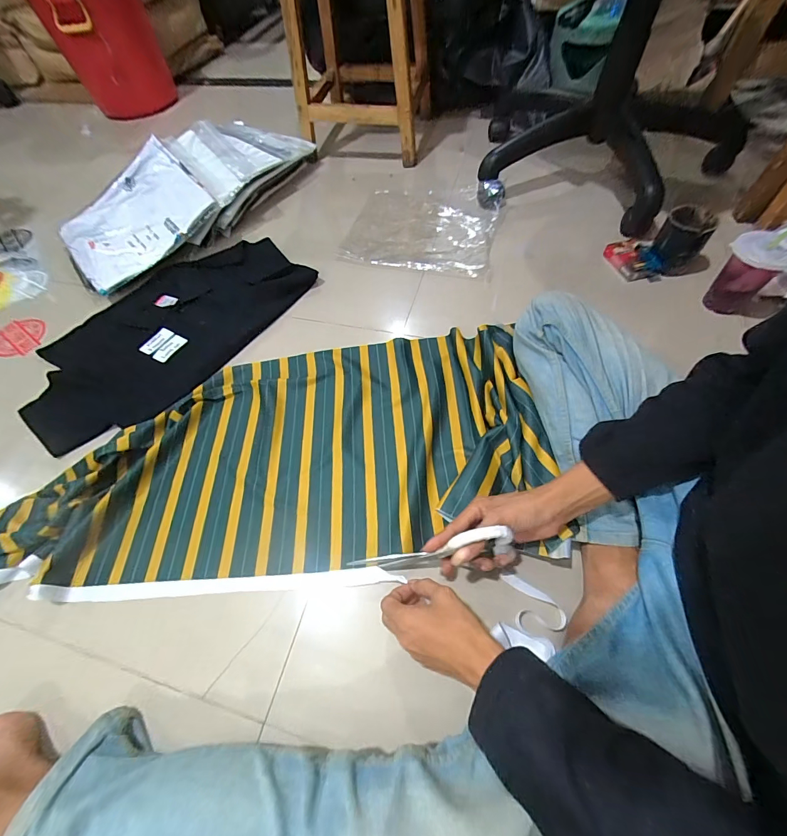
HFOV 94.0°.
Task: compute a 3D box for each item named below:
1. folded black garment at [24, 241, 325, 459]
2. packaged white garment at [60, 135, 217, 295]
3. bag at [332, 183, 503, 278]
[{"bbox_3d":[-0.450,-0.196,0.740,0.562,0.030,0.322,-38,63,-18],"label":"folded black garment"},{"bbox_3d":[-0.594,-0.462,0.835,0.318,0.028,0.296,-41,75,-2],"label":"packaged white garment"},{"bbox_3d":[0.058,-0.445,0.845,0.336,0.027,0.285,11,60,11],"label":"bag"}]

